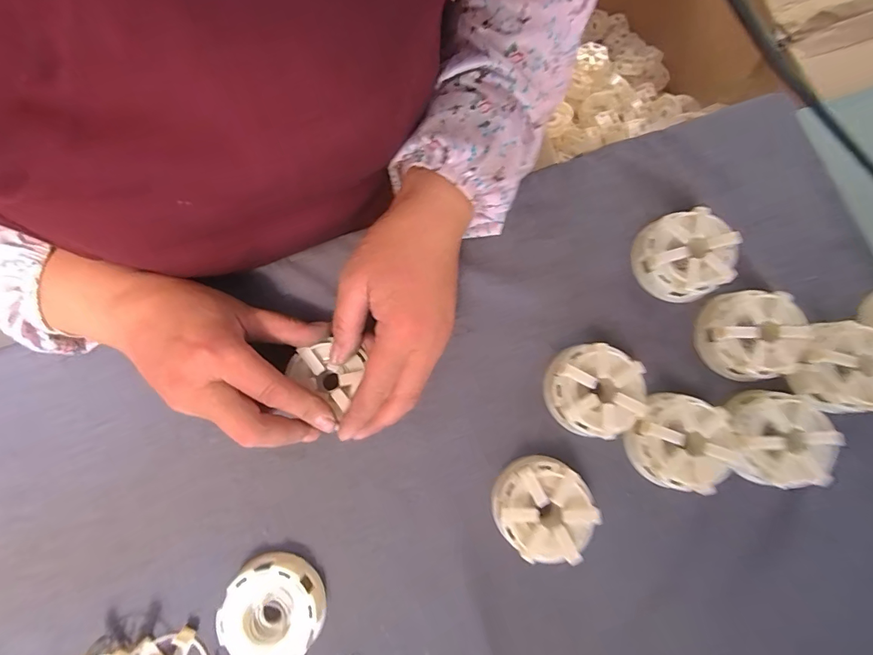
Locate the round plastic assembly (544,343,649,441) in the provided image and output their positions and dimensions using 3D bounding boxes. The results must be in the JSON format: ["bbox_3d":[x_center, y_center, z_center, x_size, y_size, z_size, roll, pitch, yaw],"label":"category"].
[{"bbox_3d":[0.113,0.046,0.306,0.065,0.027,0.062,0,79,0],"label":"round plastic assembly"}]

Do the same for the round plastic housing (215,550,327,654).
[{"bbox_3d":[-0.111,0.192,0.286,0.064,0.018,0.065,0,79,0],"label":"round plastic housing"}]

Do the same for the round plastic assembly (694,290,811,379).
[{"bbox_3d":[0.231,0.005,0.312,0.061,0.030,0.064,0,79,0],"label":"round plastic assembly"}]

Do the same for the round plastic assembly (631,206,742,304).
[{"bbox_3d":[0.188,-0.054,0.322,0.061,0.031,0.062,0,84,-3],"label":"round plastic assembly"}]

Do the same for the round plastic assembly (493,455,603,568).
[{"bbox_3d":[0.073,0.125,0.293,0.062,0.029,0.066,0,79,0],"label":"round plastic assembly"}]

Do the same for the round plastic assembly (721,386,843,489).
[{"bbox_3d":[0.236,0.078,0.301,0.066,0.032,0.064,0,84,-3],"label":"round plastic assembly"}]

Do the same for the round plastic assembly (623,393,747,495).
[{"bbox_3d":[0.173,0.081,0.300,0.063,0.033,0.064,0,84,-3],"label":"round plastic assembly"}]

